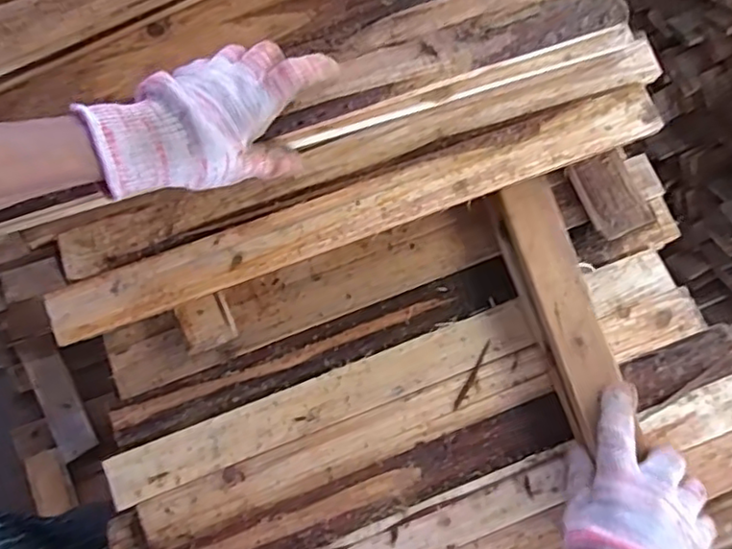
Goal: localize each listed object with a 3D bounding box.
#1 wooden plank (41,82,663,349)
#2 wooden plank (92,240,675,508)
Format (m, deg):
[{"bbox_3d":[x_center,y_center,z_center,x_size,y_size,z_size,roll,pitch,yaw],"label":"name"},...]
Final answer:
[{"bbox_3d":[-0.002,-0.051,0.488,0.486,0.020,0.044,-20,79,-3],"label":"wooden plank"},{"bbox_3d":[0.028,0.081,0.523,0.487,0.023,0.041,-21,79,-3],"label":"wooden plank"}]

